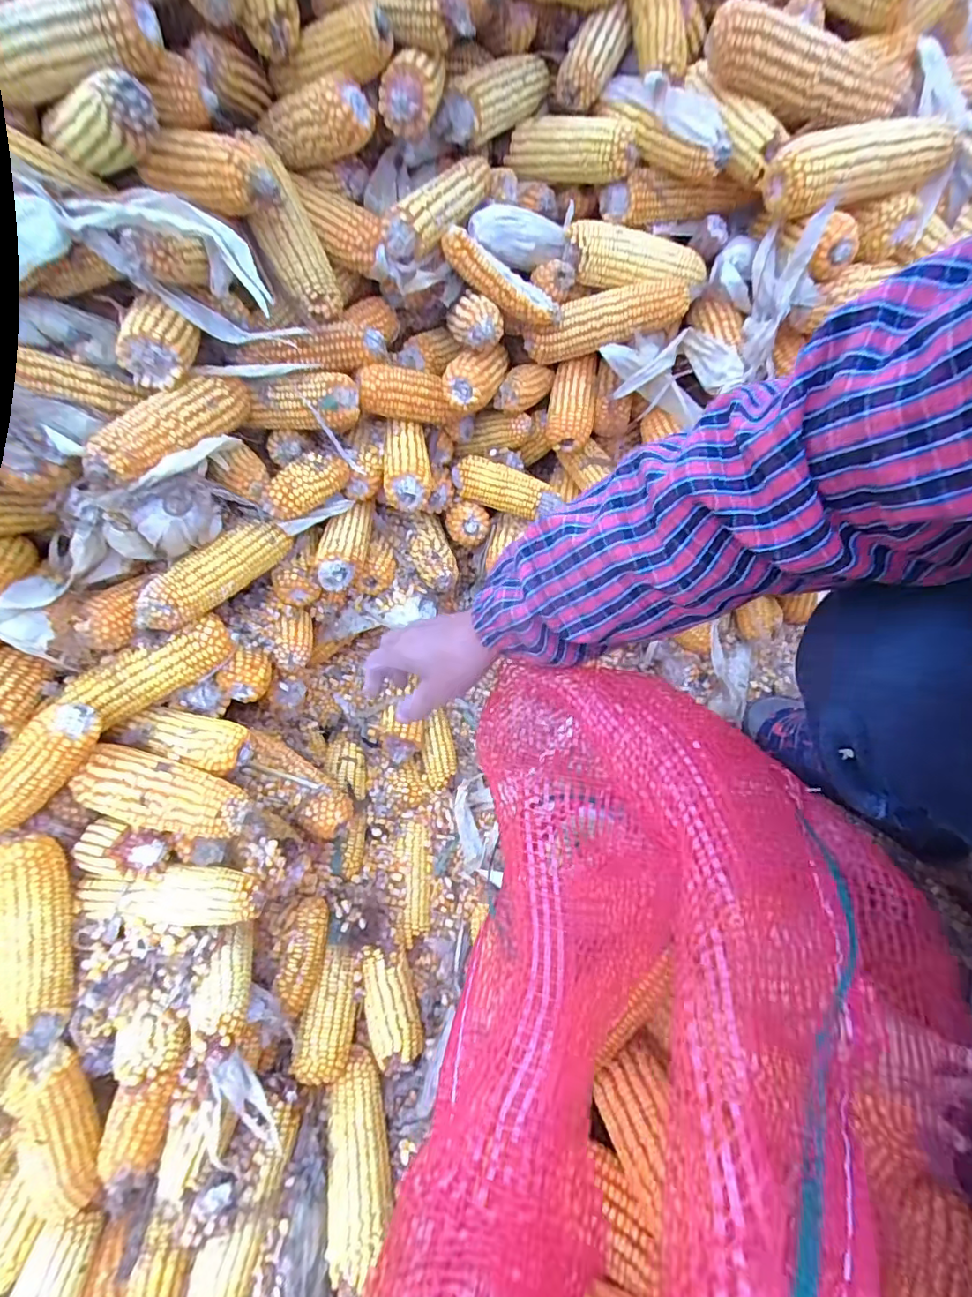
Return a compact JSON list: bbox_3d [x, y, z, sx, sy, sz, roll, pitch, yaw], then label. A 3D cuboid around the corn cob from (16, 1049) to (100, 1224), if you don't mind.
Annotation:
[{"bbox_3d":[-0.330,0.375,0.419,0.047,0.038,0.130,-3,94,1],"label":"corn cob"}]

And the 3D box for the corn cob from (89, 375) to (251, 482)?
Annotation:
[{"bbox_3d":[-0.256,-0.188,0.453,0.044,0.043,0.163,18,47,12],"label":"corn cob"}]

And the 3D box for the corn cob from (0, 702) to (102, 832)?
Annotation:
[{"bbox_3d":[-0.347,0.092,0.421,0.037,0.036,0.117,37,85,20],"label":"corn cob"}]

